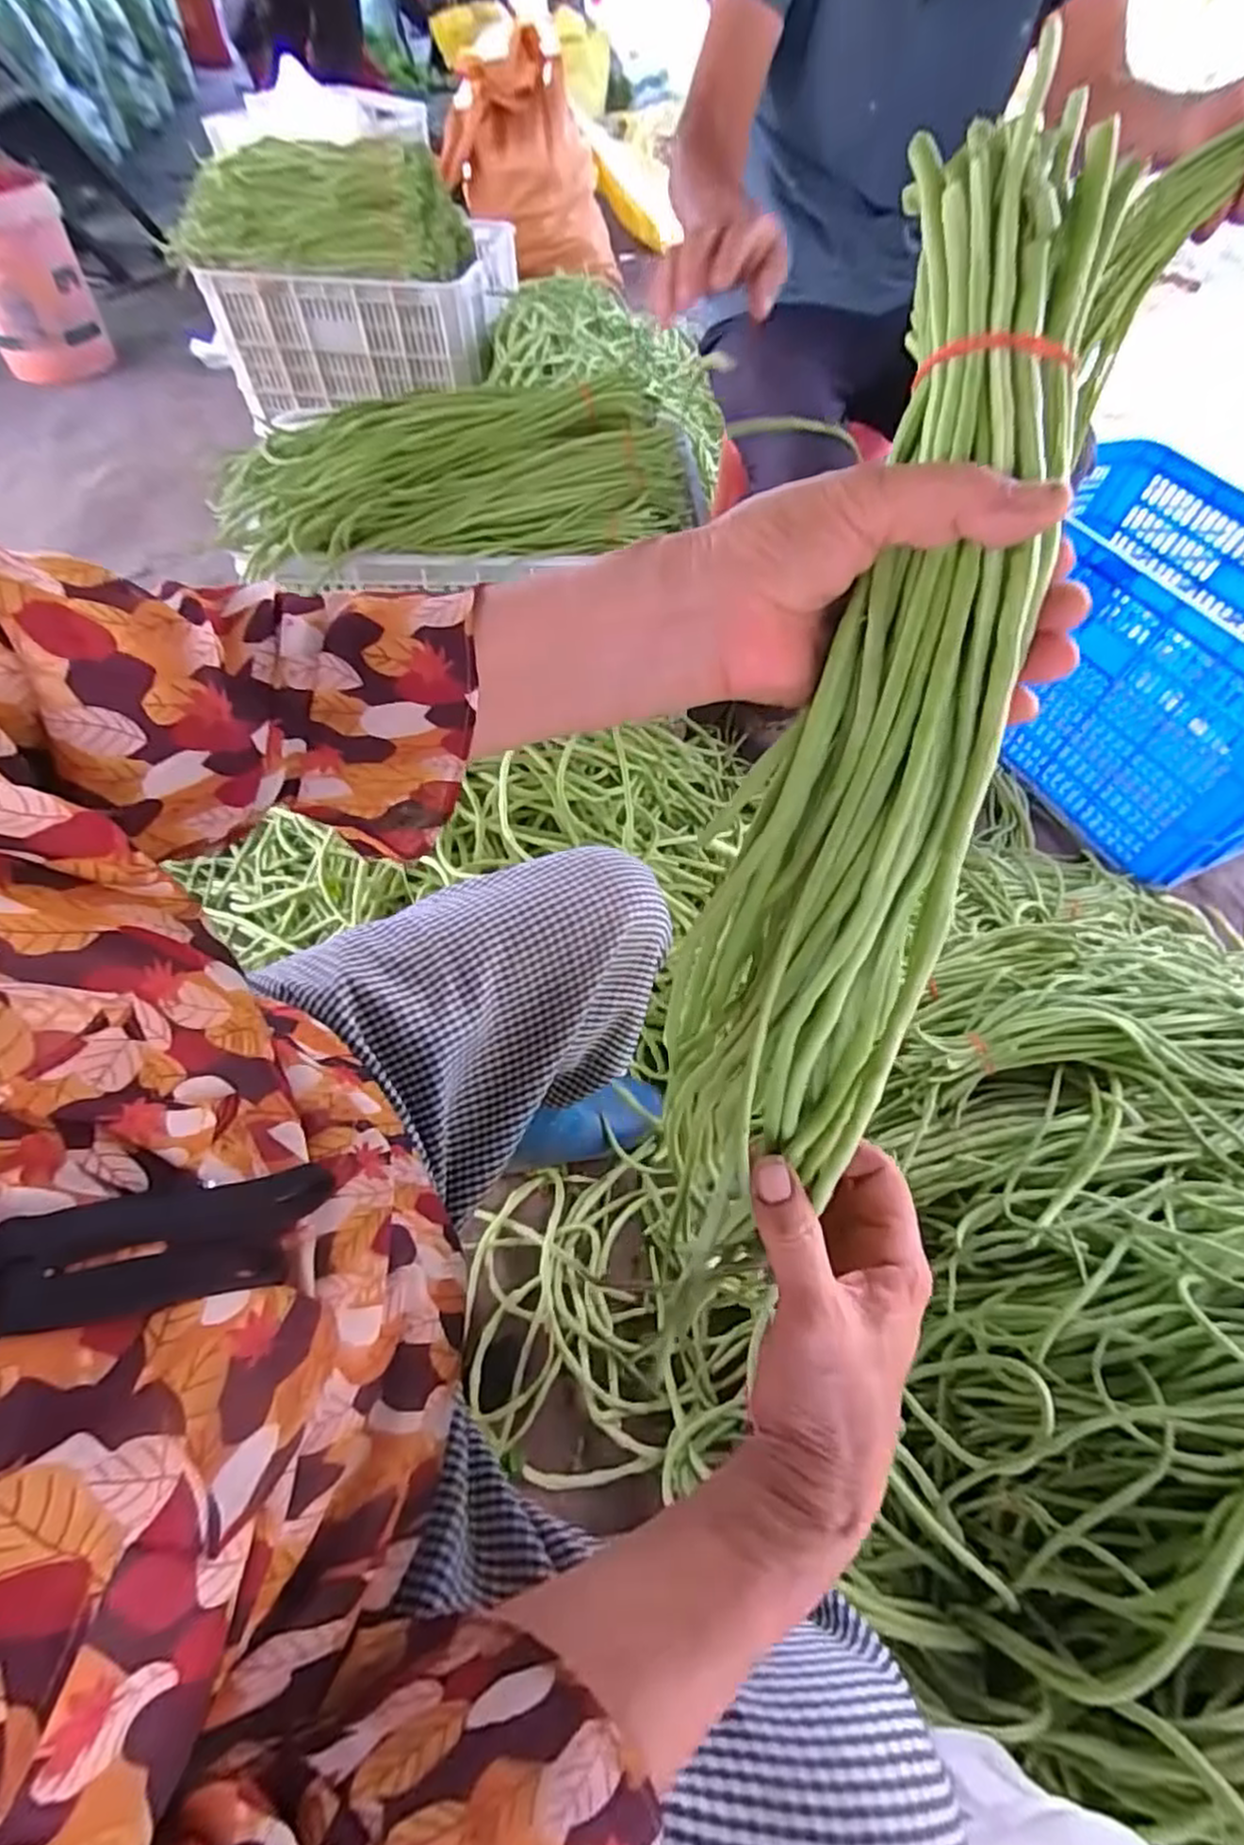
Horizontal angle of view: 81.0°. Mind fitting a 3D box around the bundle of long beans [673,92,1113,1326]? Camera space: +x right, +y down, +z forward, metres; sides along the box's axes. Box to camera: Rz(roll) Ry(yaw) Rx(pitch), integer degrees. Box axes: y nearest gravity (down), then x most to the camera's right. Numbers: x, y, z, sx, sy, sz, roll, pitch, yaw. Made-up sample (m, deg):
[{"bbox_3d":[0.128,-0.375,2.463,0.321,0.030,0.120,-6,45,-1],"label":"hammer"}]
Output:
[{"bbox_3d":[0.084,-0.031,0.282,0.076,0.407,0.071,16,20,7],"label":"bundle of long beans"}]

